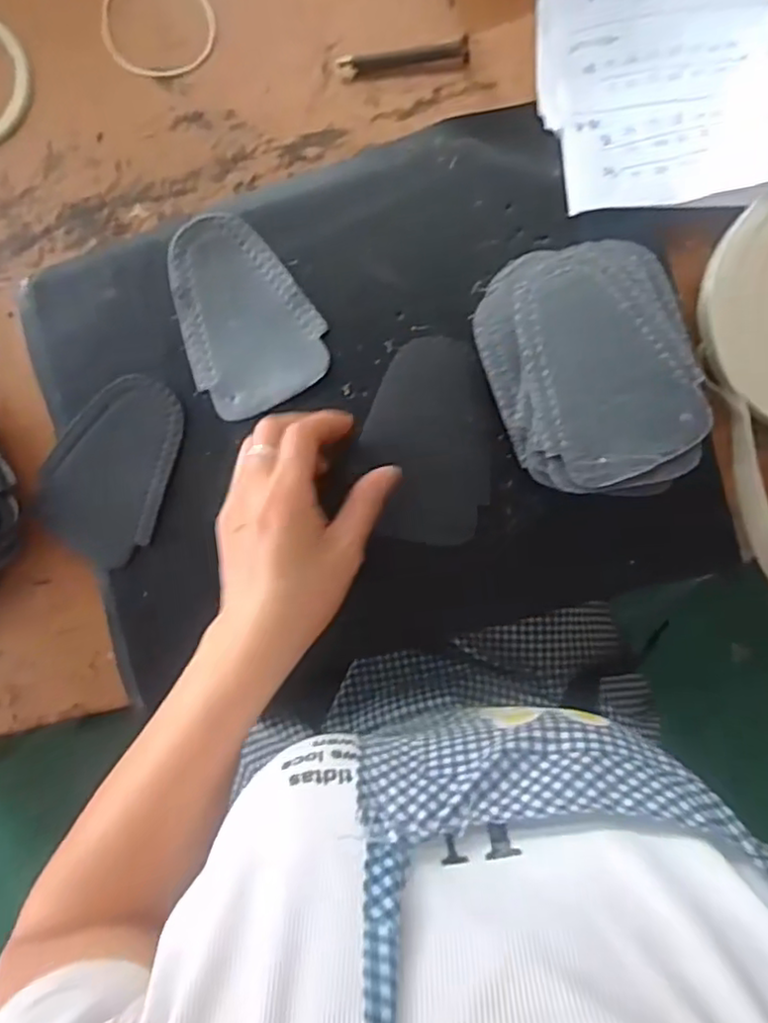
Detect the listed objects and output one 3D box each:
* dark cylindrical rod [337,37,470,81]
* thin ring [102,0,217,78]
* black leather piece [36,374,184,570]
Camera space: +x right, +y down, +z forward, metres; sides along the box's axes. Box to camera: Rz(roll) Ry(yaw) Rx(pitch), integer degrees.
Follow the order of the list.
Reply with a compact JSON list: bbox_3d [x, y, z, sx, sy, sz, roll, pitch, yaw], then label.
[{"bbox_3d":[0.012,-0.294,0.419,0.086,0.010,0.011,-3,92,7],"label":"dark cylindrical rod"},{"bbox_3d":[-0.155,-0.332,0.437,0.082,0.004,0.070,26,95,5],"label":"thin ring"},{"bbox_3d":[-0.185,-0.029,0.432,0.081,0.010,0.127,22,95,6],"label":"black leather piece"}]

